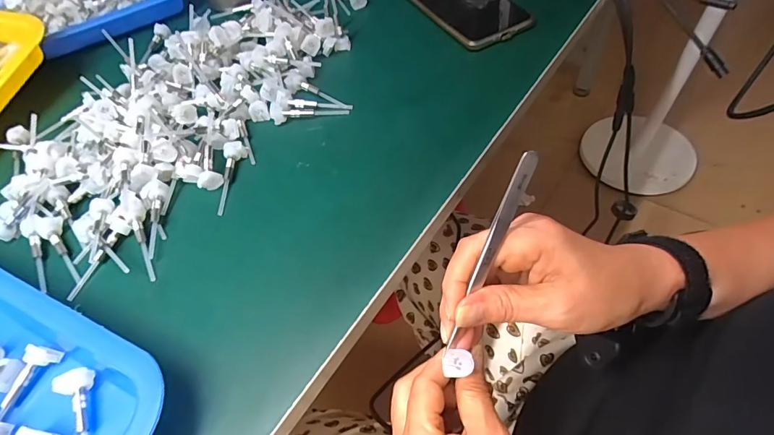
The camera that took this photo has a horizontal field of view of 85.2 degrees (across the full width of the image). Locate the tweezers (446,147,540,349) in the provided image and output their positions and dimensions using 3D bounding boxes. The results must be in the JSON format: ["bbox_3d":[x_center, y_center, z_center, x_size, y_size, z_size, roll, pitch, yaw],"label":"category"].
[{"bbox_3d":[0.057,0.021,0.236,0.008,0.120,0.008,25,19,19],"label":"tweezers"}]

